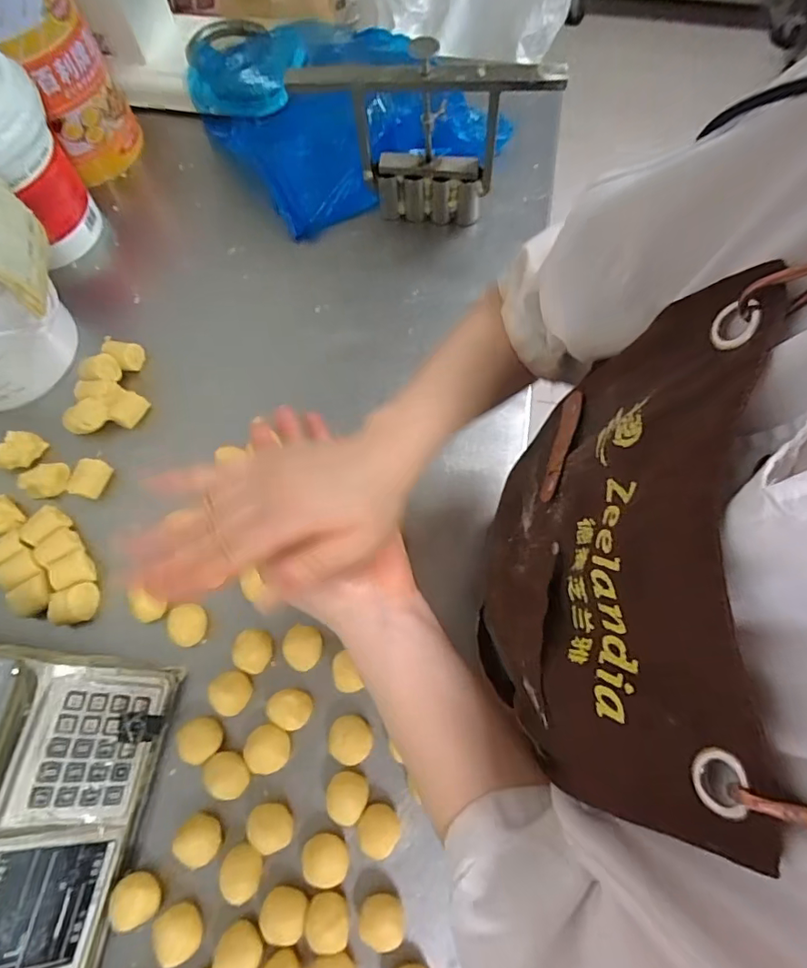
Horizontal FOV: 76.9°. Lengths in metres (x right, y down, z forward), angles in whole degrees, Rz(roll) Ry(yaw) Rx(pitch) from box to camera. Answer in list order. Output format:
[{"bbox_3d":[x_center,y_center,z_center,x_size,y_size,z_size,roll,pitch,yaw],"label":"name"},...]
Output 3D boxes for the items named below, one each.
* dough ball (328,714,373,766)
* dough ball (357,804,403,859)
[{"bbox_3d":[-0.054,0.262,0.522,0.043,0.029,0.044,0,70,0],"label":"dough ball"},{"bbox_3d":[-0.025,0.337,0.496,0.038,0.039,0.040,0,70,0],"label":"dough ball"}]

